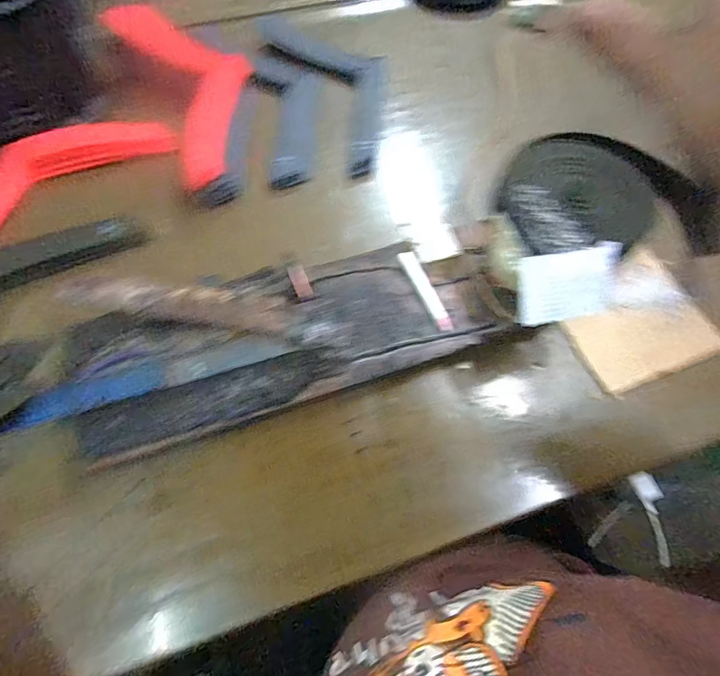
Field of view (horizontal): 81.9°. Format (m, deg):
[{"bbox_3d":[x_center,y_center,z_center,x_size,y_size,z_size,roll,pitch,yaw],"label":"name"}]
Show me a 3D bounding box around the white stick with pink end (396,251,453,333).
[{"bbox_3d":[0.072,-0.054,0.461,0.018,0.005,0.103,-25,72,-4],"label":"white stick with pink end"}]

